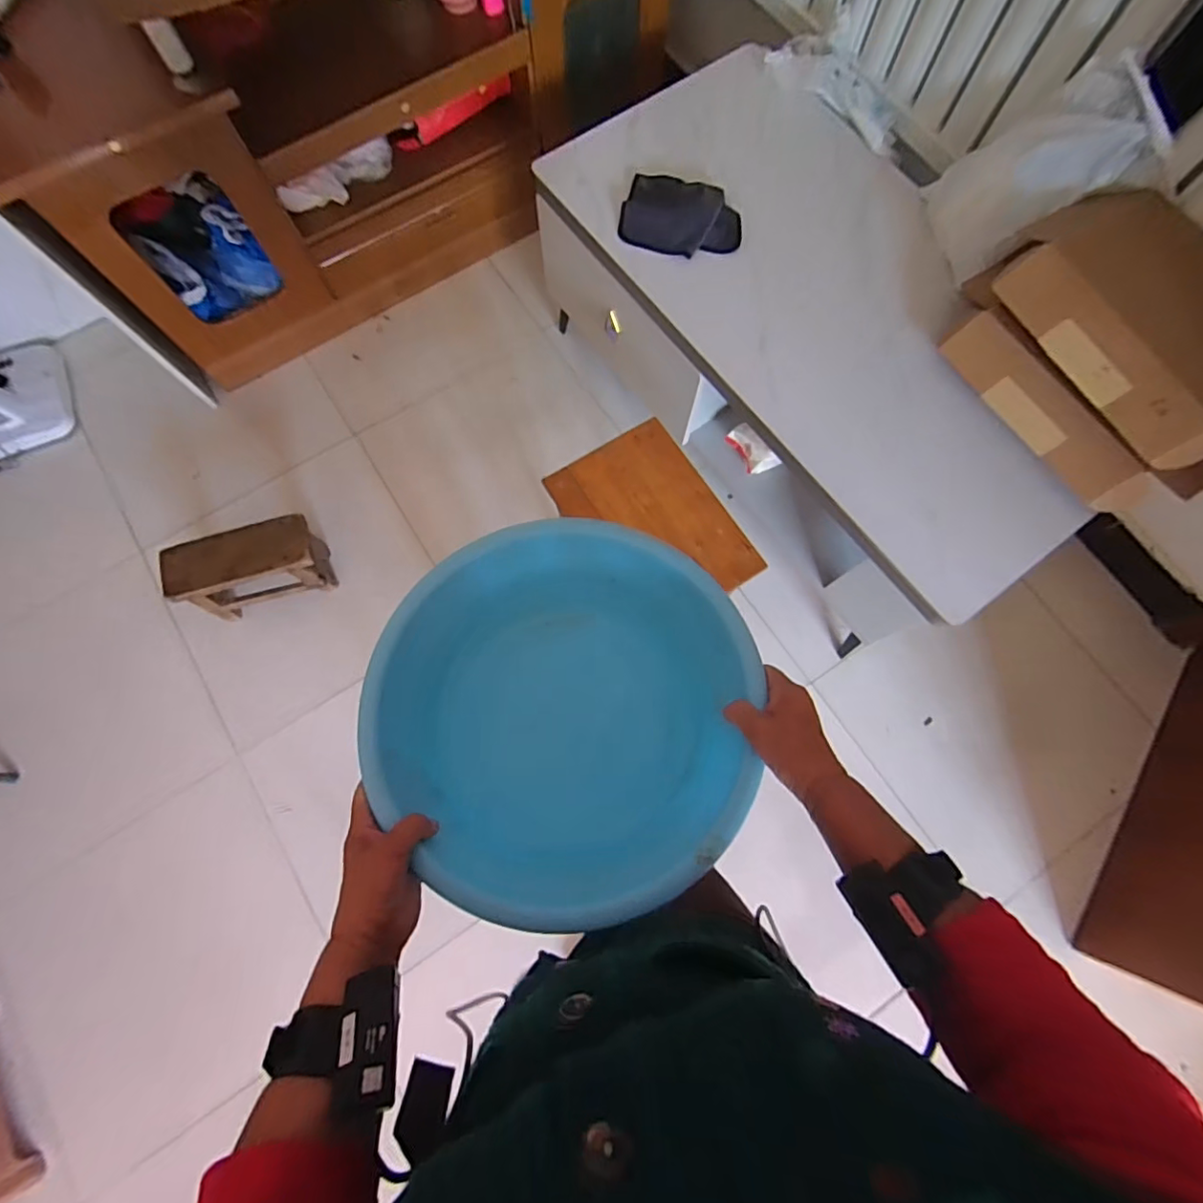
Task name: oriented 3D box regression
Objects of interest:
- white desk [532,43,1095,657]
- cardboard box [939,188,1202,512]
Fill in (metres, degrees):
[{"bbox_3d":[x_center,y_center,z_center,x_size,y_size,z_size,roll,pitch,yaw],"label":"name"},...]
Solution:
[{"bbox_3d":[0.418,-0.519,1.173,0.566,0.403,1.168,-34,78,-8],"label":"white desk"},{"bbox_3d":[0.805,-0.400,0.849,0.310,0.176,0.470,-29,77,-7],"label":"cardboard box"}]

